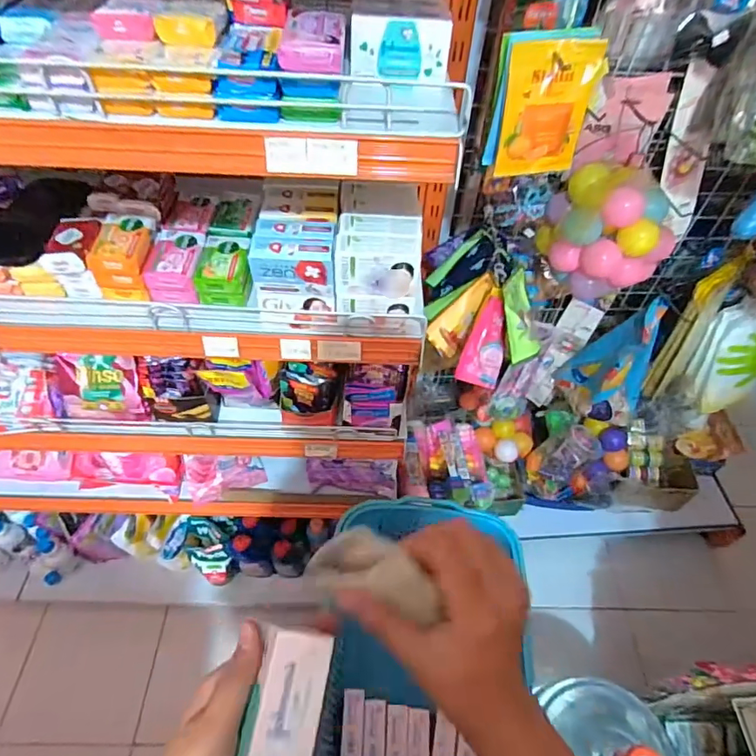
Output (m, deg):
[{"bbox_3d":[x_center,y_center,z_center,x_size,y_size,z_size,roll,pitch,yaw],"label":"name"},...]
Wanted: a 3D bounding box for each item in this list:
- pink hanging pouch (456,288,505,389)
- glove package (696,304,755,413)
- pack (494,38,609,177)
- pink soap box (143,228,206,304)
[{"bbox_3d":[0.171,-0.057,0.747,0.073,0.139,0.019,14,8,-29],"label":"pink hanging pouch"},{"bbox_3d":[0.831,-0.038,1.141,0.138,0.286,0.041,0,31,8],"label":"glove package"},{"bbox_3d":[0.185,-0.290,0.537,0.096,0.132,0.008,-4,45,-1],"label":"pack"},{"bbox_3d":[-0.254,-0.143,0.627,0.063,0.042,0.100,0,52,-4],"label":"pink soap box"}]

